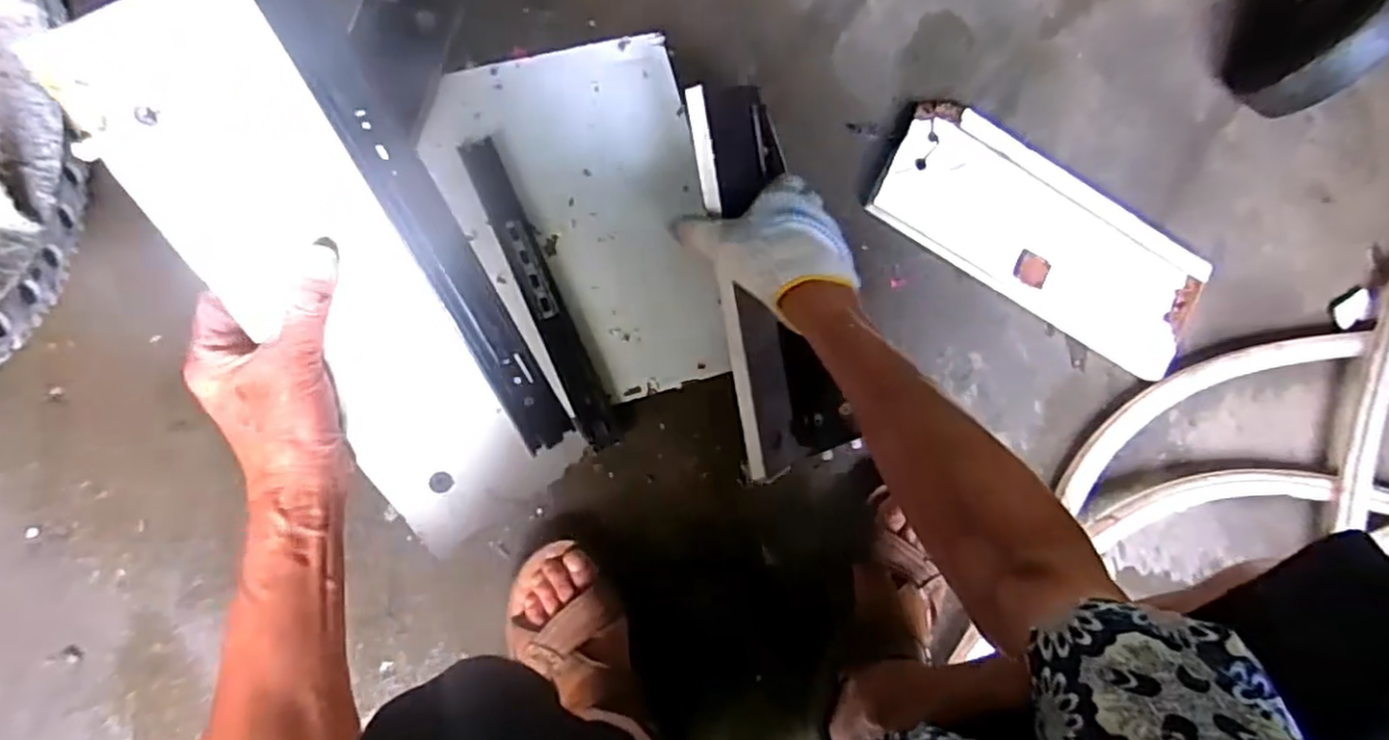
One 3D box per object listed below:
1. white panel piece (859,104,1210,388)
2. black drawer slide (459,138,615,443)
[{"bbox_3d":[0.389,-0.150,0.771,0.385,0.034,0.162,29,84,-7],"label":"white panel piece"},{"bbox_3d":[-0.149,-0.073,0.689,0.036,0.012,0.319,-24,92,-9],"label":"black drawer slide"}]

